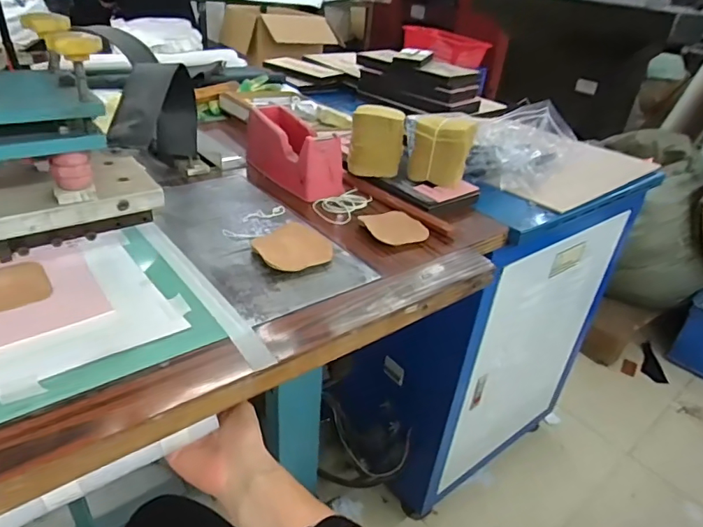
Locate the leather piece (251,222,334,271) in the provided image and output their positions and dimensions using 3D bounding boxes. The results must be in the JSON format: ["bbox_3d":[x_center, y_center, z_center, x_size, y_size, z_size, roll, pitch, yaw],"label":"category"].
[{"bbox_3d":[-0.070,-0.018,0.615,0.083,0.022,0.102,23,36,26],"label":"leather piece"}]

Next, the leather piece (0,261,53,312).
[{"bbox_3d":[-0.353,0.023,0.505,0.082,0.006,0.081,-18,39,-34],"label":"leather piece"}]

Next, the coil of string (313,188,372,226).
[{"bbox_3d":[-0.006,-0.087,0.759,0.067,0.018,0.104,26,37,29],"label":"coil of string"}]

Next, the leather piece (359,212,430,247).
[{"bbox_3d":[0.061,-0.049,0.696,0.093,0.019,0.088,4,32,-3],"label":"leather piece"}]

